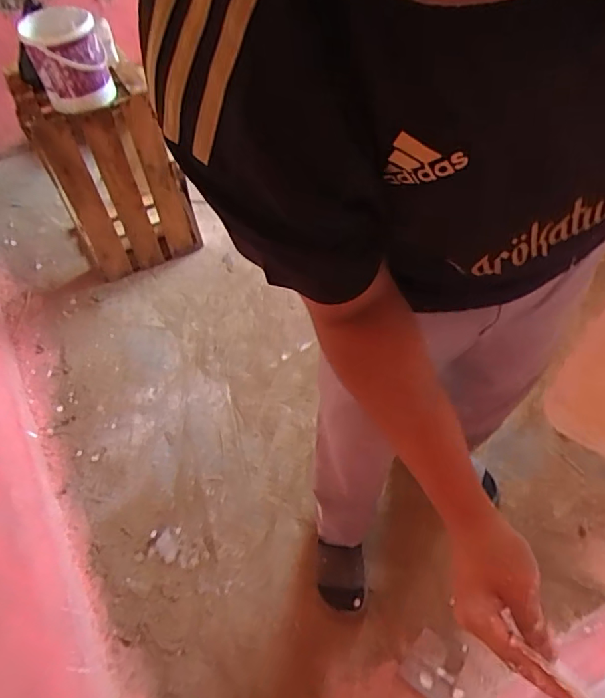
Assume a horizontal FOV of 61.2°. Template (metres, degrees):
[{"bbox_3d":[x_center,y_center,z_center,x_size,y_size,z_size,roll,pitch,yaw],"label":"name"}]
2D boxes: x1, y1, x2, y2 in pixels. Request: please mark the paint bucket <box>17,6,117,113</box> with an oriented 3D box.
[{"bbox_3d":[-0.606,-0.748,1.330,0.177,0.189,0.177,-2,54,2],"label":"paint bucket"}]

